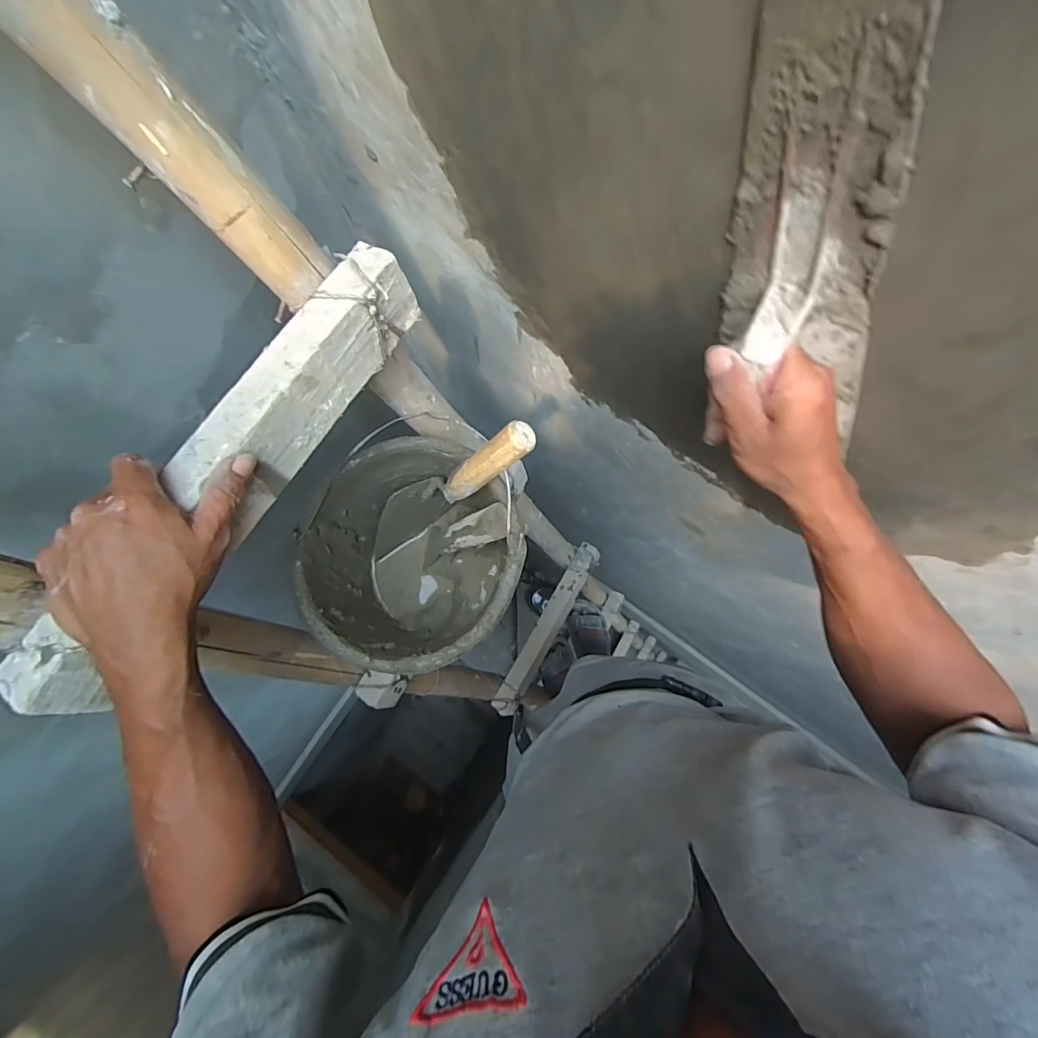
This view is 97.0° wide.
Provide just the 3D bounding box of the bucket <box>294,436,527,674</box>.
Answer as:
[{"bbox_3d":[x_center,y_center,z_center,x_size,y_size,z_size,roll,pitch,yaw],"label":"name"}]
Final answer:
[{"bbox_3d":[-0.107,0.037,0.507,0.215,0.162,0.223,0,80,1],"label":"bucket"}]

